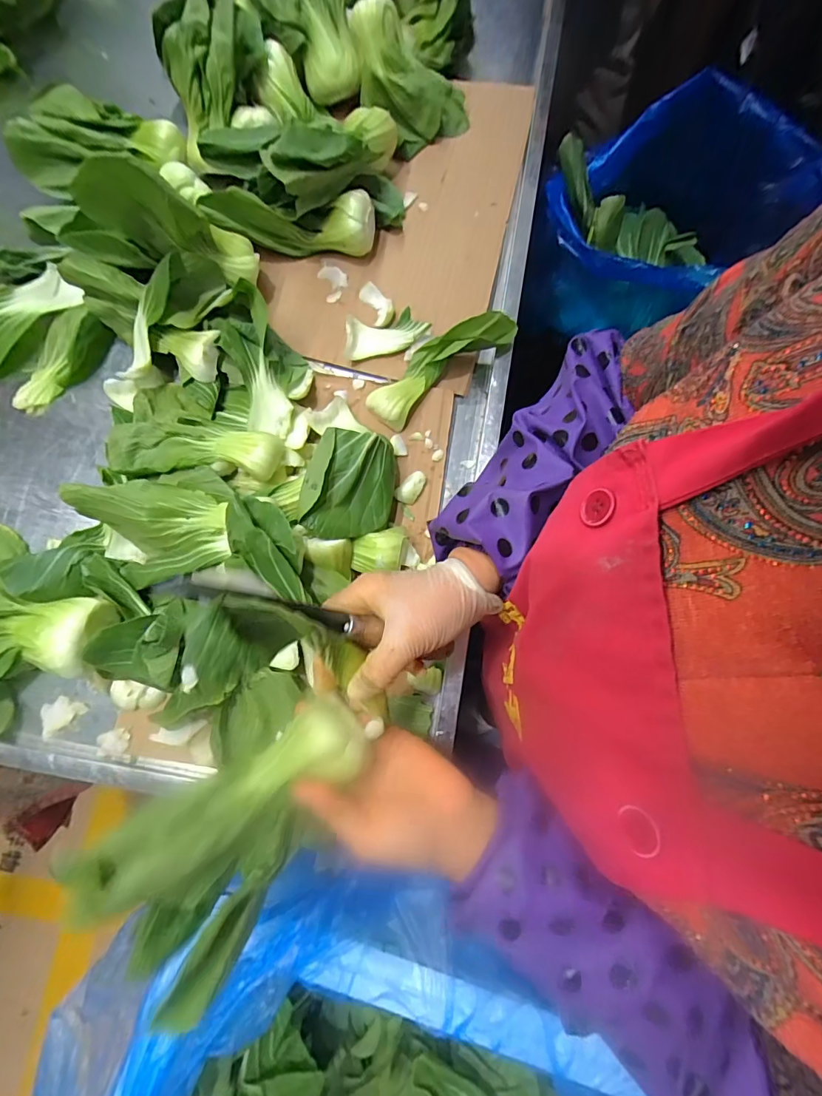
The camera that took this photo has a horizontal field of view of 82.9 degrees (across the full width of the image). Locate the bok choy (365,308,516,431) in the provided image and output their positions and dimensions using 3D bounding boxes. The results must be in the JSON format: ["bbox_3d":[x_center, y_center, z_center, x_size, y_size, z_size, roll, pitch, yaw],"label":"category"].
[{"bbox_3d":[0.030,-0.197,0.500,0.172,0.042,0.055,-35,82,9],"label":"bok choy"}]

